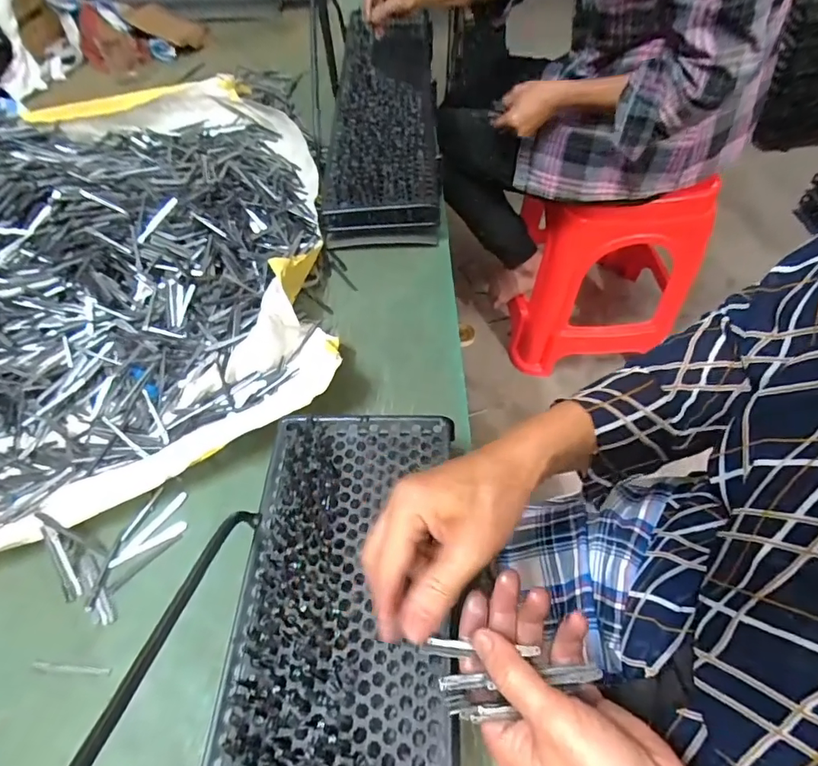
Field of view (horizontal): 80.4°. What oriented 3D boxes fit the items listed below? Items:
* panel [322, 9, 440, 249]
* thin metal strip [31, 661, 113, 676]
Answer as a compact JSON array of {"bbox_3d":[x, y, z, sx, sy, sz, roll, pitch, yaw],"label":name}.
[{"bbox_3d":[-0.032,-0.387,0.720,0.148,0.092,0.447,0,55,2],"label":"panel"},{"bbox_3d":[-0.256,0.216,0.366,0.061,0.004,0.005,3,56,4],"label":"thin metal strip"}]

